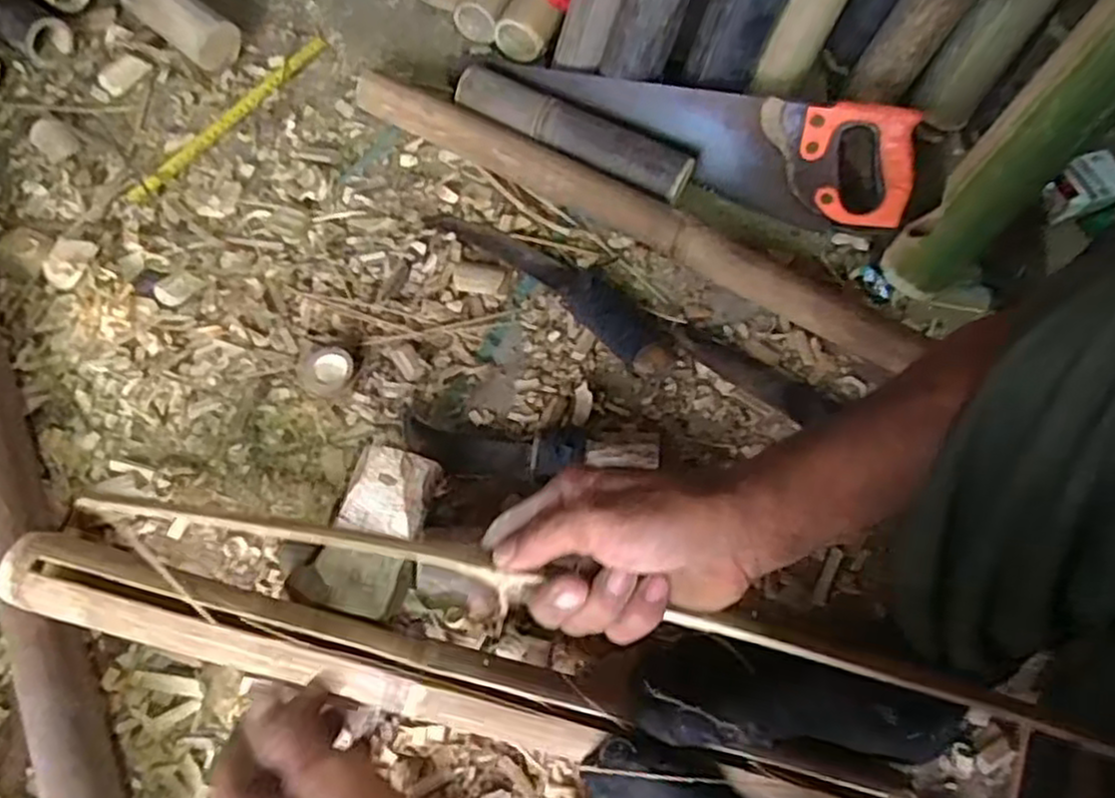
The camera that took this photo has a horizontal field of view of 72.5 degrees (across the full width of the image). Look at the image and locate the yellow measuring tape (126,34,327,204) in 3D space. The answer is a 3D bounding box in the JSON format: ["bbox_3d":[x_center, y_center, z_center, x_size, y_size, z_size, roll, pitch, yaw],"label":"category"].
[{"bbox_3d":[-0.371,-0.327,0.868,0.024,0.011,0.301,33,68,13],"label":"yellow measuring tape"}]

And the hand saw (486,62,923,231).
[{"bbox_3d":[0.156,-0.266,0.804,0.406,0.121,0.026,15,41,19],"label":"hand saw"}]

